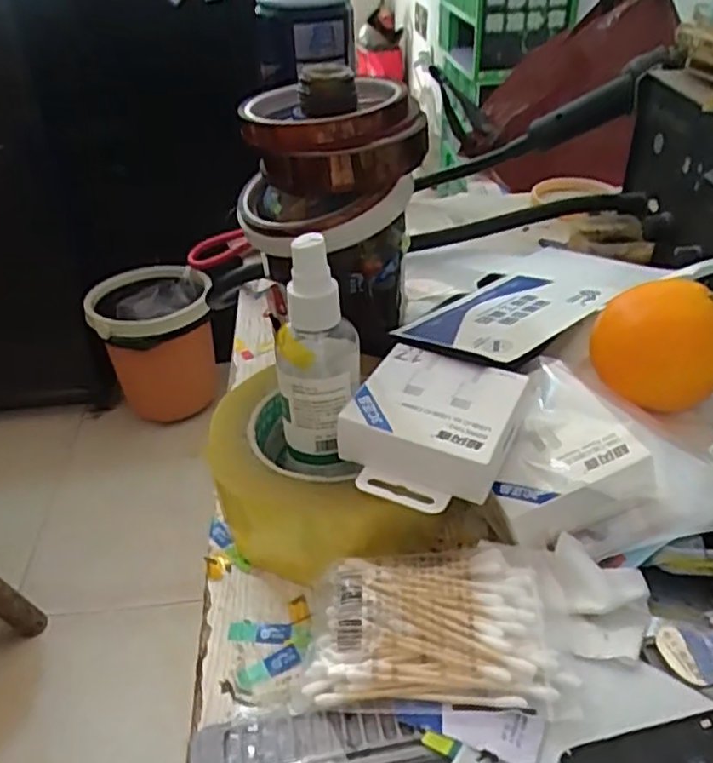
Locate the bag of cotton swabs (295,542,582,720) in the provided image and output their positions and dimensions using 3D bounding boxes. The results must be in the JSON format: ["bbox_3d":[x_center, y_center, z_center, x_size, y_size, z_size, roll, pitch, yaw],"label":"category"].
[{"bbox_3d":[0.031,0.098,0.272,0.099,0.020,0.067,1,37,5],"label":"bag of cotton swabs"}]

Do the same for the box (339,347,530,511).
[{"bbox_3d":[0.035,0.020,0.308,0.069,0.028,0.078,12,39,19],"label":"box"}]

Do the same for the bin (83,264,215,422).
[{"bbox_3d":[-0.432,-0.075,1.496,0.246,0.314,0.278,-8,37,-7],"label":"bin"}]

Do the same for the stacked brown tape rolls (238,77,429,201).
[{"bbox_3d":[-0.014,-0.137,0.372,0.093,0.043,0.103,-8,37,-7],"label":"stacked brown tape rolls"}]

